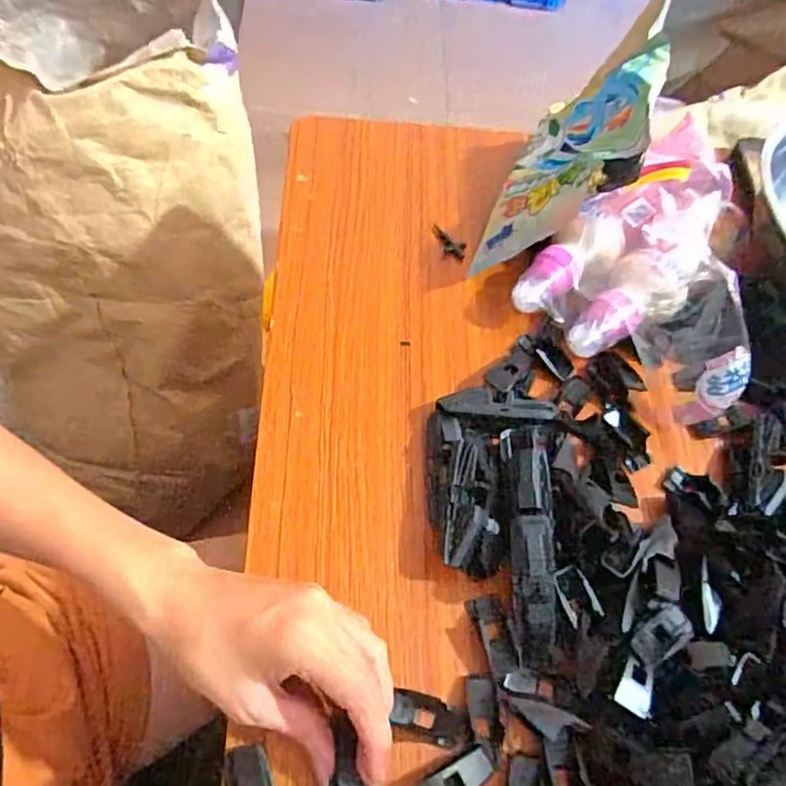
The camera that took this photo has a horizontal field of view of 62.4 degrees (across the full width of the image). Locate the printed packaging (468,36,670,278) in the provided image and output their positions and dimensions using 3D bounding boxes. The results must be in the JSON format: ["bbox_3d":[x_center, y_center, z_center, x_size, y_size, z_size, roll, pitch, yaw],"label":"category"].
[{"bbox_3d":[0.119,-0.157,0.441,0.108,0.025,0.152,-4,54,55],"label":"printed packaging"}]

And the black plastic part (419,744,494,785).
[{"bbox_3d":[0.030,0.181,0.303,0.041,0.006,0.016,-19,57,-34],"label":"black plastic part"}]

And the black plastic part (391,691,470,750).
[{"bbox_3d":[0.018,0.160,0.320,0.038,0.006,0.018,20,60,5],"label":"black plastic part"}]

